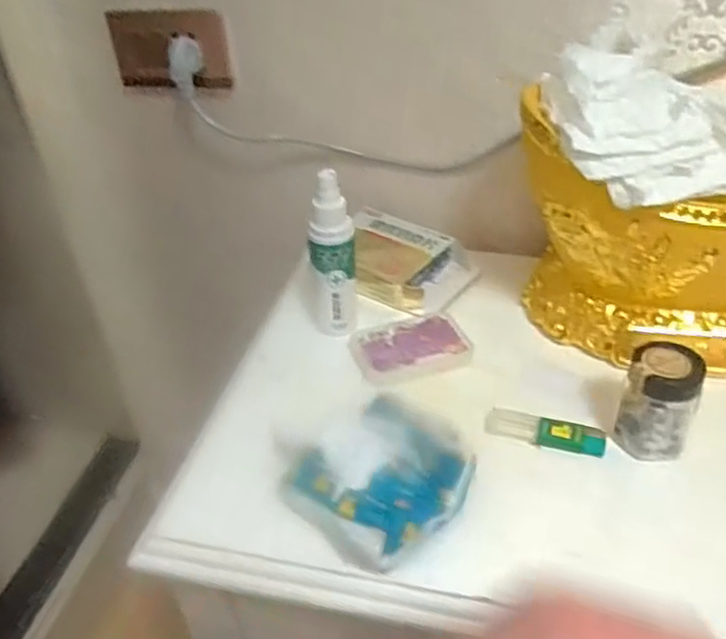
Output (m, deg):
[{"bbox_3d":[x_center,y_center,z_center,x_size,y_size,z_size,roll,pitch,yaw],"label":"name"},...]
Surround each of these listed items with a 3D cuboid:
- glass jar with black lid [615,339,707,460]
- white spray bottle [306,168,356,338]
[{"bbox_3d":[0.203,0.053,0.469,0.050,0.068,0.048,16,42,23],"label":"glass jar with black lid"},{"bbox_3d":[-0.025,-0.052,0.561,0.036,0.137,0.037,-4,38,0],"label":"white spray bottle"}]

